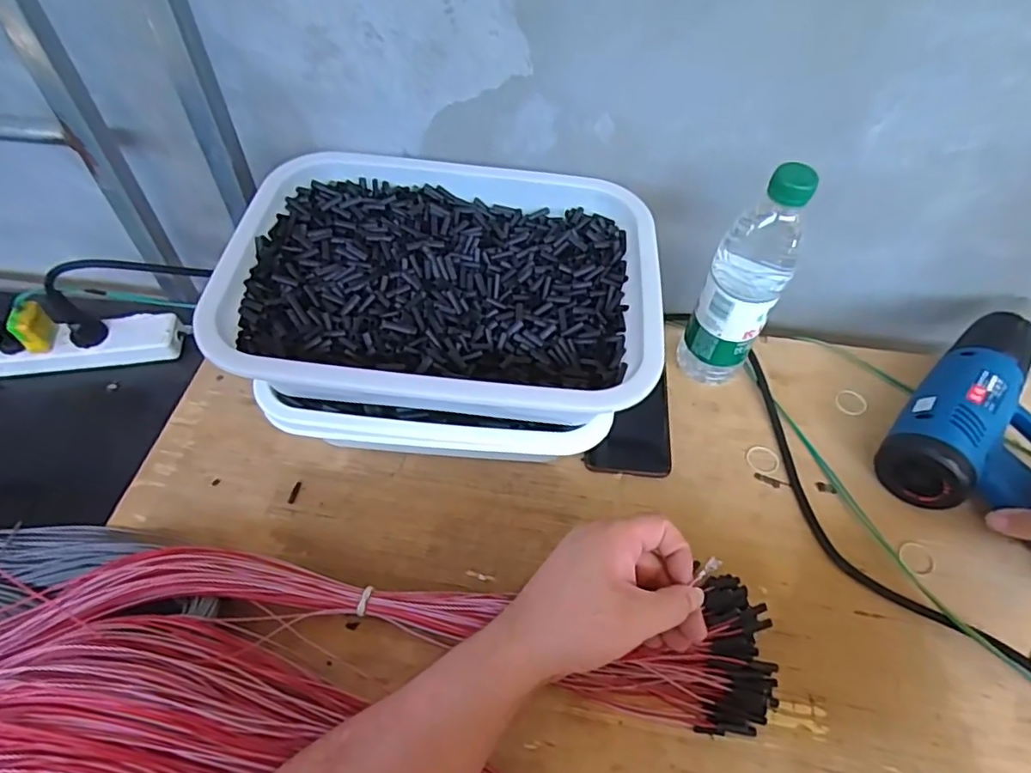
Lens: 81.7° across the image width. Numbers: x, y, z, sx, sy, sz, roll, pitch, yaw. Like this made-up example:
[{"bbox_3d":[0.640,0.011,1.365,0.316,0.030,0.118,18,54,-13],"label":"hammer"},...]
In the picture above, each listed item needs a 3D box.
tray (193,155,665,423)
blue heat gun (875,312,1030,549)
[{"bbox_3d":[-0.054,-0.081,0.499,0.326,0.084,0.258,4,52,1],"label":"tray"},{"bbox_3d":[0.436,0.039,0.521,0.168,0.073,0.211,33,57,21],"label":"blue heat gun"}]

